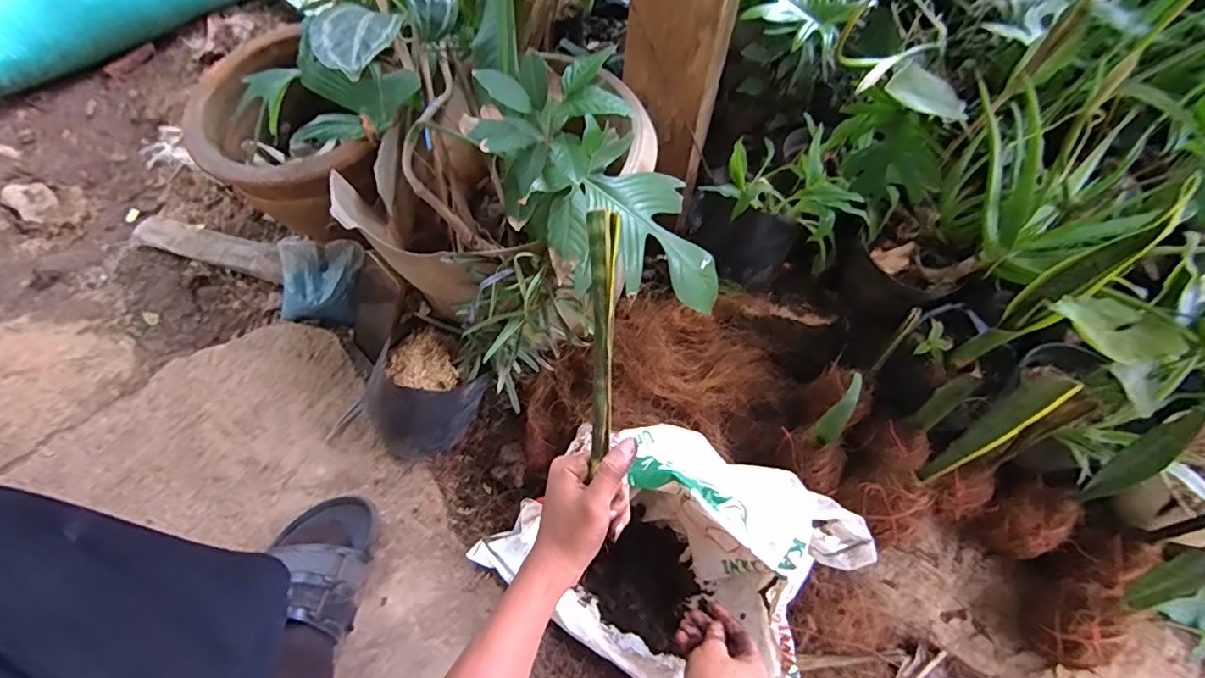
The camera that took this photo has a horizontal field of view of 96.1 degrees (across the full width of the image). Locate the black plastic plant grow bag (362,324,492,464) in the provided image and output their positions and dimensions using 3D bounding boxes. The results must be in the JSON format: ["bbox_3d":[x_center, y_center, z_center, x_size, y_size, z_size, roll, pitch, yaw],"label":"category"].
[{"bbox_3d":[-0.226,0.065,0.675,0.128,0.114,0.136,41,64,18],"label":"black plastic plant grow bag"}]

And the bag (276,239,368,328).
[{"bbox_3d":[-0.425,-0.088,0.808,0.127,0.035,0.123,4,80,0],"label":"bag"}]

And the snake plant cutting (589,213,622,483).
[{"bbox_3d":[0.000,0.002,0.430,0.020,0.009,0.201,1,105,-3],"label":"snake plant cutting"}]

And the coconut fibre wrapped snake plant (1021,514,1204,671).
[{"bbox_3d":[0.571,0.238,0.563,0.081,0.317,0.101,38,37,15],"label":"coconut fibre wrapped snake plant"}]

